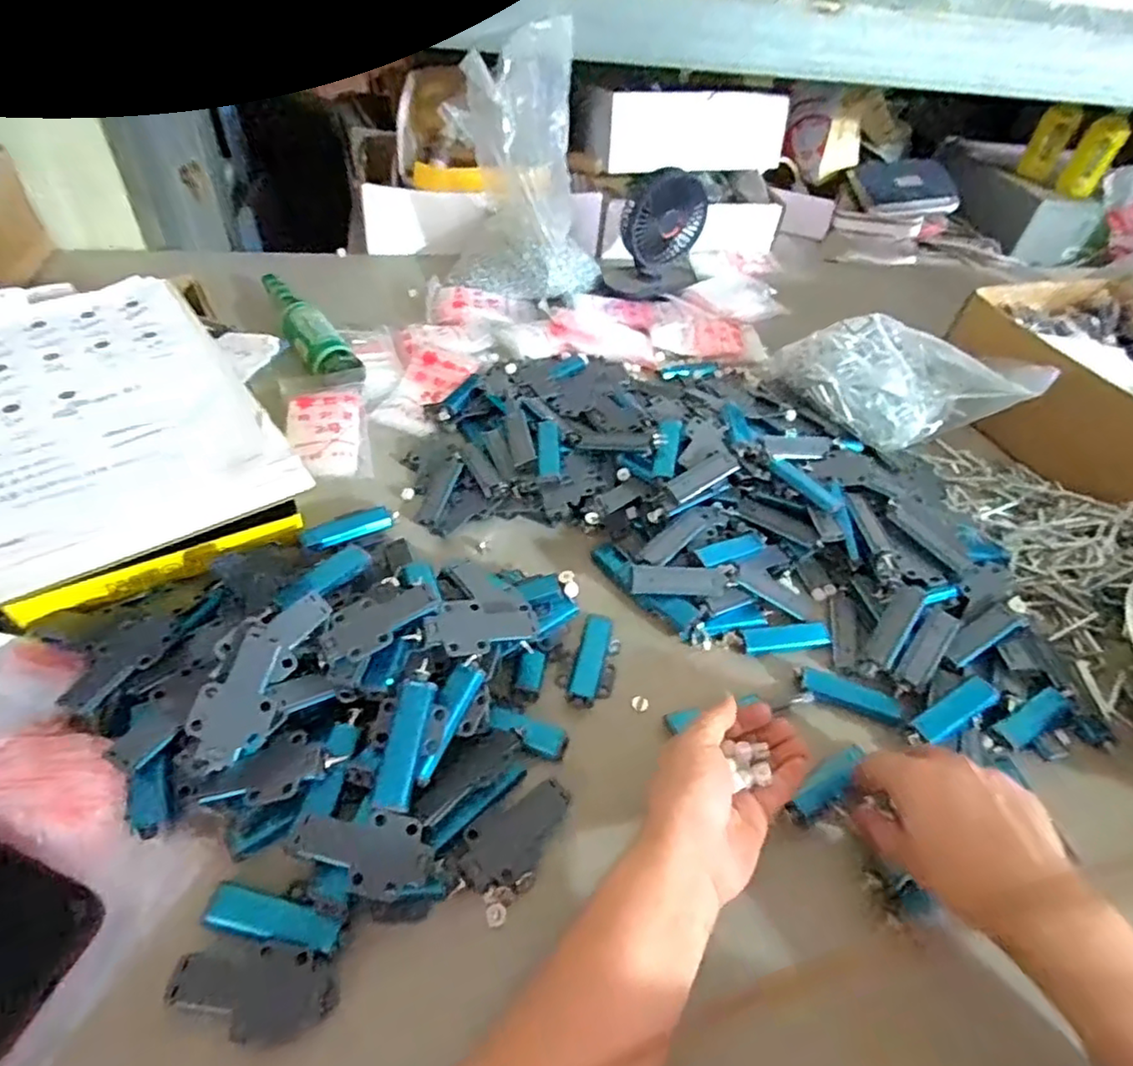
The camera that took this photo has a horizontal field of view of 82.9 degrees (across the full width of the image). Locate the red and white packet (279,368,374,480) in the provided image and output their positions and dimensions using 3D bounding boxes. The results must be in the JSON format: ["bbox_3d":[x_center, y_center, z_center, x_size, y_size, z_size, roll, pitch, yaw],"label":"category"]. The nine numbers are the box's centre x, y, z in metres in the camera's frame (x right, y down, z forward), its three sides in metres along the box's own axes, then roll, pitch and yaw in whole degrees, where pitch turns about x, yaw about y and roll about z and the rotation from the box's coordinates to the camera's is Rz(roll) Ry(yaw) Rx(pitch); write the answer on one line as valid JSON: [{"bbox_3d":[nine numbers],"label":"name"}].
[{"bbox_3d":[-0.237,-0.112,0.631,0.079,0.011,0.152,-8,49,-14],"label":"red and white packet"}]

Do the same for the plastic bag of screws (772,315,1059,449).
[{"bbox_3d":[0.357,-0.164,0.710,0.260,0.095,0.124,29,50,19],"label":"plastic bag of screws"}]

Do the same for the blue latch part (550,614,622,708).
[{"bbox_3d":[0.015,0.093,0.489,0.048,0.009,0.079,13,47,5],"label":"blue latch part"}]

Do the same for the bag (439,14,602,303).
[{"bbox_3d":[-0.042,-0.444,0.791,0.189,0.265,0.130,5,47,-2],"label":"bag"}]

